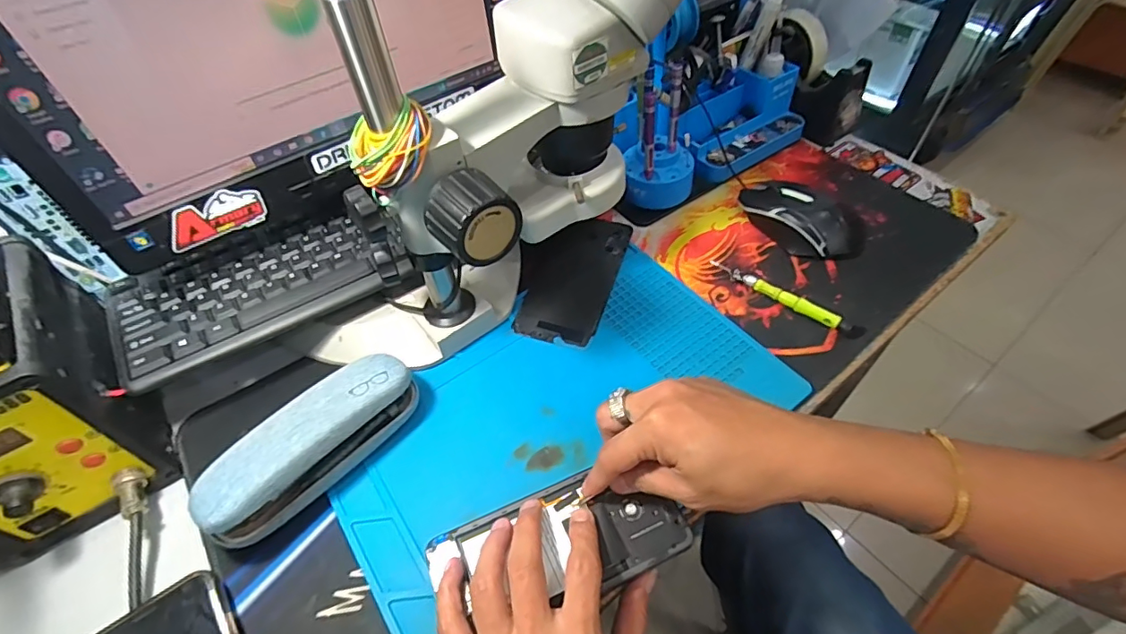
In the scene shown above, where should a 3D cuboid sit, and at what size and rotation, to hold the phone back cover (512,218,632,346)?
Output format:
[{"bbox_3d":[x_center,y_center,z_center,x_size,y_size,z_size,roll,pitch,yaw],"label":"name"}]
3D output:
[{"bbox_3d":[0.010,-0.042,0.496,0.078,0.006,0.159,13,53,14],"label":"phone back cover"}]

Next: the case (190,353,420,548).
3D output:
[{"bbox_3d":[-0.177,0.088,0.370,0.055,0.054,0.153,31,59,25],"label":"case"}]

